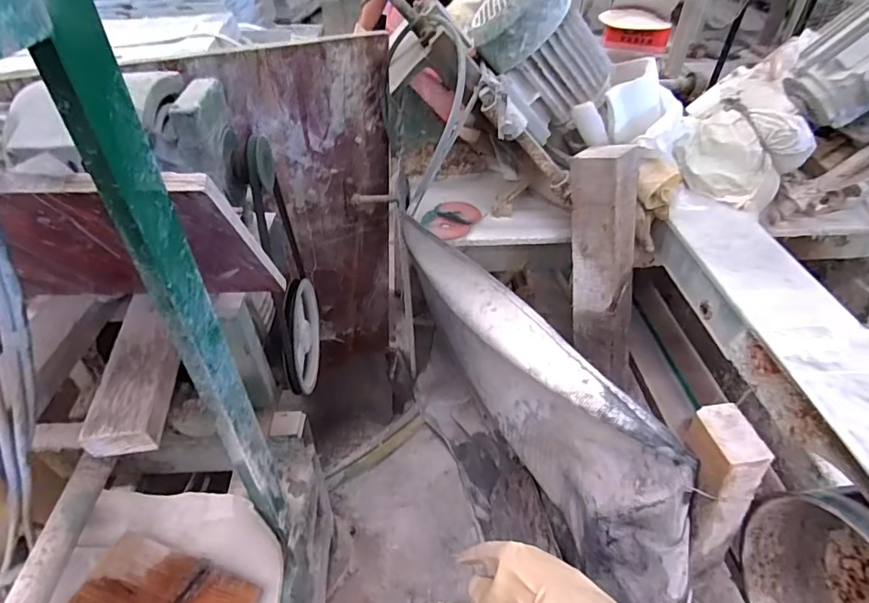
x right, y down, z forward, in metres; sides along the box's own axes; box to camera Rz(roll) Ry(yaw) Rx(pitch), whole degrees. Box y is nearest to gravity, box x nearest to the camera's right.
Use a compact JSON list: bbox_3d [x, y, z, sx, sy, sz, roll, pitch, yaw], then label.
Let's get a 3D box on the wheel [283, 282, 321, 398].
[{"bbox_3d":[-0.237,0.063,0.870,0.020,0.207,0.194,-1,43,0],"label":"wheel"}]

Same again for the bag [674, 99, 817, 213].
[{"bbox_3d":[0.539,-0.264,0.863,0.123,0.126,0.190,-32,52,-29],"label":"bag"}]

